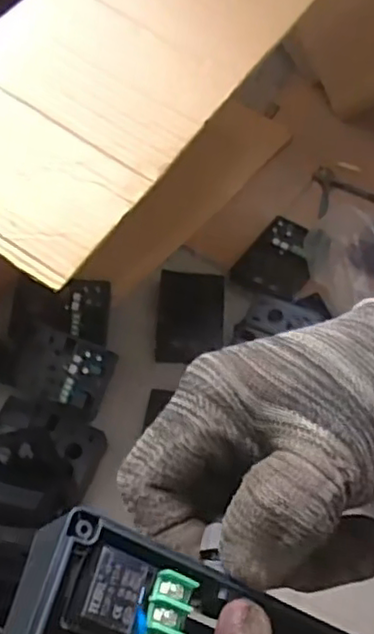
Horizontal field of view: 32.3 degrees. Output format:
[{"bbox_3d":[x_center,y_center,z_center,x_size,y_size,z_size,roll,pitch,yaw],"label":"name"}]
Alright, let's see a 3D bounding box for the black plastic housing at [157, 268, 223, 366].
[{"bbox_3d":[0.005,-0.002,0.869,0.087,0.014,0.135,2,61,2],"label":"black plastic housing"}]

